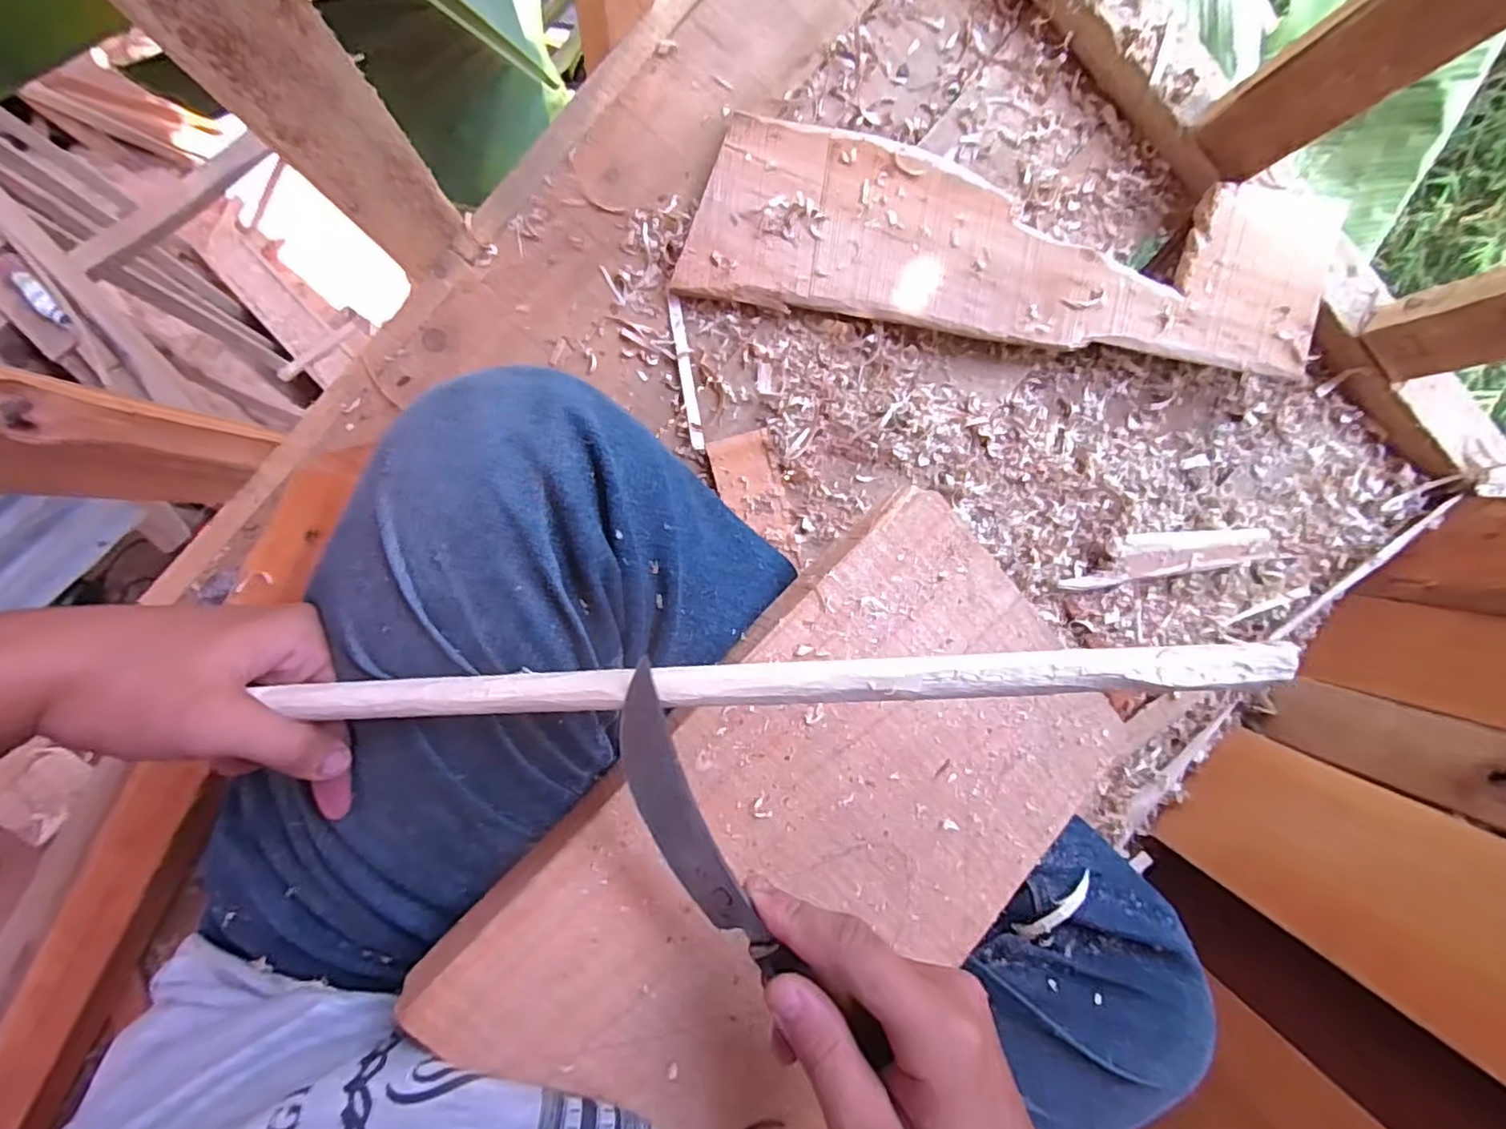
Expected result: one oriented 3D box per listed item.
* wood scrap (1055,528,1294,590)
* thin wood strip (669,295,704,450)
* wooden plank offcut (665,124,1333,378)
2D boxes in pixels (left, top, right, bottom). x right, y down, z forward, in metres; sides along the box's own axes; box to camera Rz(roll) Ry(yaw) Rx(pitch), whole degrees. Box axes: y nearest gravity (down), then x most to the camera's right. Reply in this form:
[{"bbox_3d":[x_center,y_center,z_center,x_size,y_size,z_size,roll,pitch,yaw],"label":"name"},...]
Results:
[{"bbox_3d":[0.342,-0.009,0.509,0.194,0.016,0.037,-9,95,-6],"label":"wood scrap"},{"bbox_3d":[-0.048,-0.138,0.463,0.010,0.005,0.108,-9,95,-6],"label":"thin wood strip"},{"bbox_3d":[0.186,-0.224,0.457,0.453,0.019,0.119,6,96,-4],"label":"wooden plank offcut"}]

